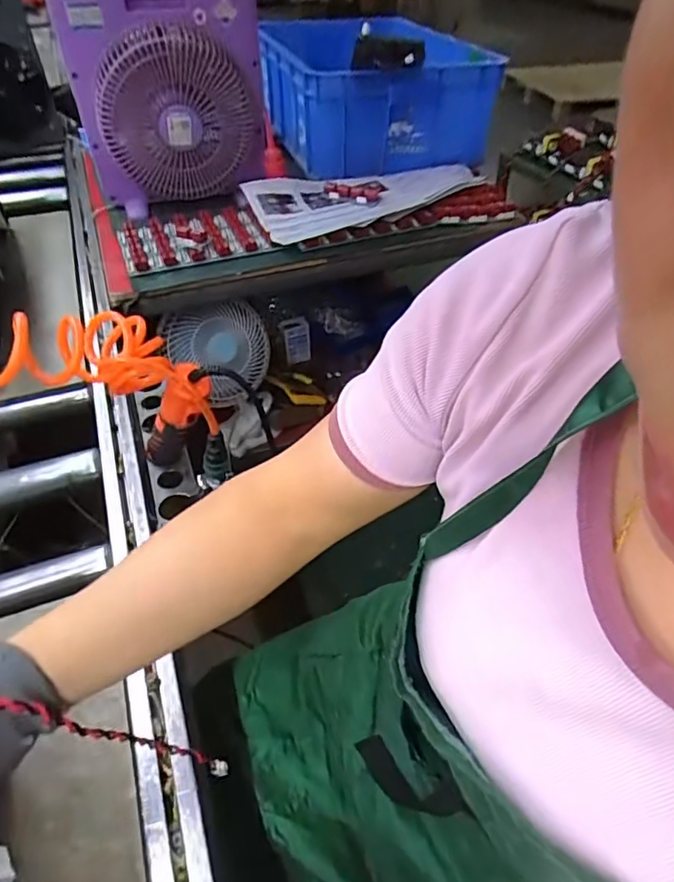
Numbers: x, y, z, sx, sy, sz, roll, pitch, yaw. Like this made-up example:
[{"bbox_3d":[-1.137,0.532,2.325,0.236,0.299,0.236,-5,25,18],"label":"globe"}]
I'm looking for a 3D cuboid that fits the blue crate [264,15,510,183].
[{"bbox_3d":[0.088,-0.840,1.281,0.453,0.221,0.487,-12,47,-12],"label":"blue crate"}]

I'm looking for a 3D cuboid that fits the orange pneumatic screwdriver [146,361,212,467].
[{"bbox_3d":[-0.176,-0.023,0.594,0.041,0.189,0.035,45,55,-1],"label":"orange pneumatic screwdriver"}]

